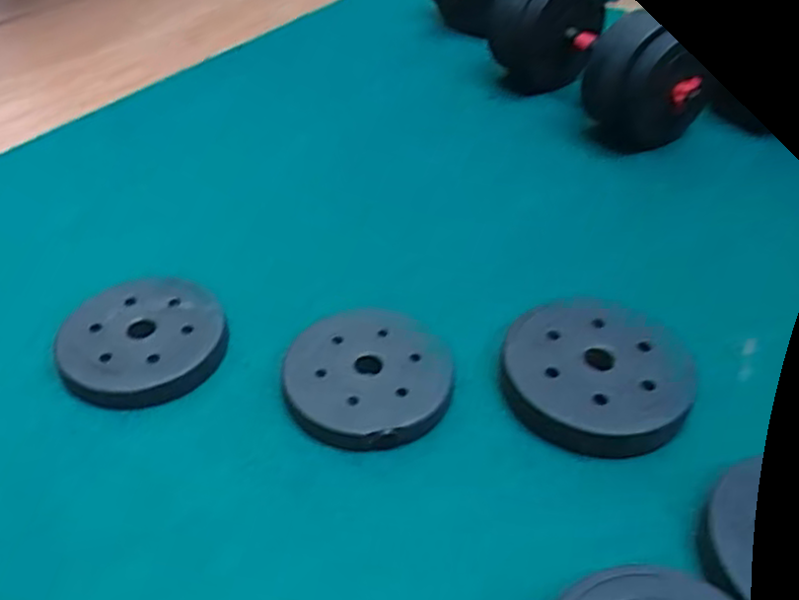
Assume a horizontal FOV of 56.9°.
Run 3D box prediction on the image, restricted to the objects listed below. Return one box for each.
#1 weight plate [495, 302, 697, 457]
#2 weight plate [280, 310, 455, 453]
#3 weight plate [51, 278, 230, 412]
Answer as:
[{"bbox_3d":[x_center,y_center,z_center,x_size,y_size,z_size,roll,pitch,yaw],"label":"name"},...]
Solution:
[{"bbox_3d":[0.206,0.072,0.777,0.190,0.023,0.198,-1,42,1],"label":"weight plate"},{"bbox_3d":[-0.033,0.069,0.774,0.167,0.027,0.189,-2,42,0],"label":"weight plate"},{"bbox_3d":[-0.280,0.040,0.797,0.169,0.028,0.169,-1,42,1],"label":"weight plate"}]

